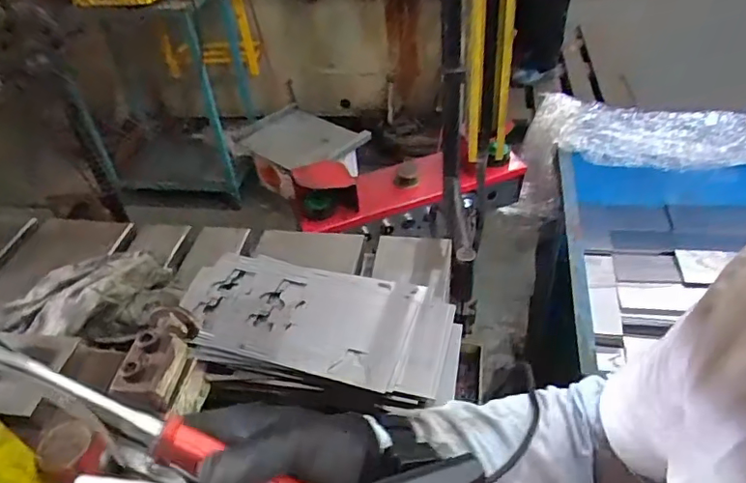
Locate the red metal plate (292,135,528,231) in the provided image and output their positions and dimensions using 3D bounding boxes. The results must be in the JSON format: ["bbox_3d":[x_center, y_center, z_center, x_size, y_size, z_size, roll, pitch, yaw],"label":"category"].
[{"bbox_3d":[0.093,-0.162,1.255,0.548,0.130,0.120,-17,43,-11],"label":"red metal plate"}]

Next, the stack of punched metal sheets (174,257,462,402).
[{"bbox_3d":[-0.066,0.101,0.622,0.320,0.046,0.162,9,44,17],"label":"stack of punched metal sheets"}]

